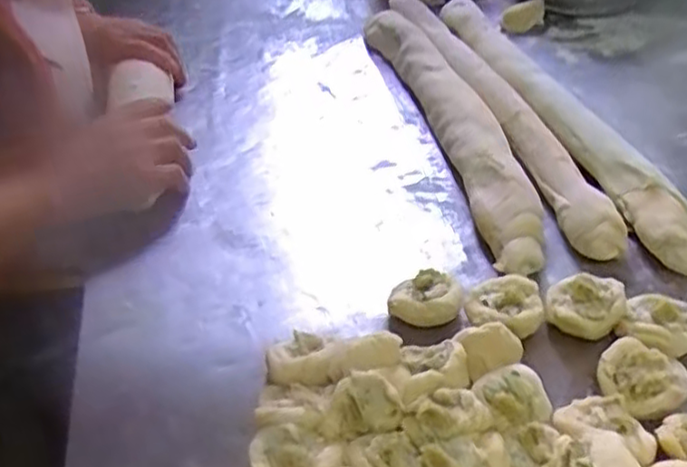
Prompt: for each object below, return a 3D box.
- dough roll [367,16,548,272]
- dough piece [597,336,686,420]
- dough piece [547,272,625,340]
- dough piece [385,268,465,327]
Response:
[{"bbox_3d":[0.094,-0.104,0.638,0.049,0.042,0.375,-10,43,-9],"label":"dough roll"},{"bbox_3d":[0.186,0.094,0.435,0.052,0.029,0.047,23,48,24],"label":"dough piece"},{"bbox_3d":[0.164,0.051,0.477,0.048,0.034,0.039,13,44,15],"label":"dough piece"},{"bbox_3d":[0.056,0.048,0.481,0.048,0.034,0.031,1,42,3],"label":"dough piece"}]

